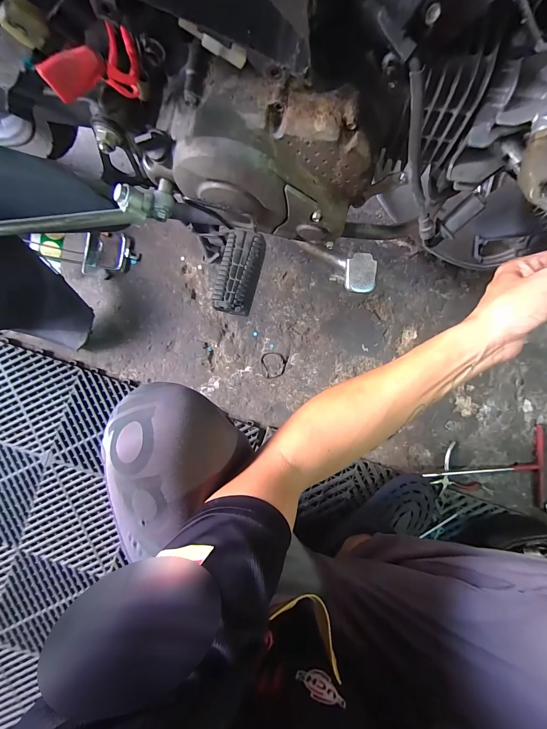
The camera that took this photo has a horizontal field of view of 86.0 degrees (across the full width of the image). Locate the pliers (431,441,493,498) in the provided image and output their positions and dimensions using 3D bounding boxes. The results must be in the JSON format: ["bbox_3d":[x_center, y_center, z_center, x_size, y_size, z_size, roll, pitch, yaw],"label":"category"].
[{"bbox_3d":[0.406,0.261,0.642,0.101,0.023,0.149,-38,92,-1],"label":"pliers"}]

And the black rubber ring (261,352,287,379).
[{"bbox_3d":[0.002,0.002,0.640,0.055,0.004,0.056,0,91,-1],"label":"black rubber ring"}]

